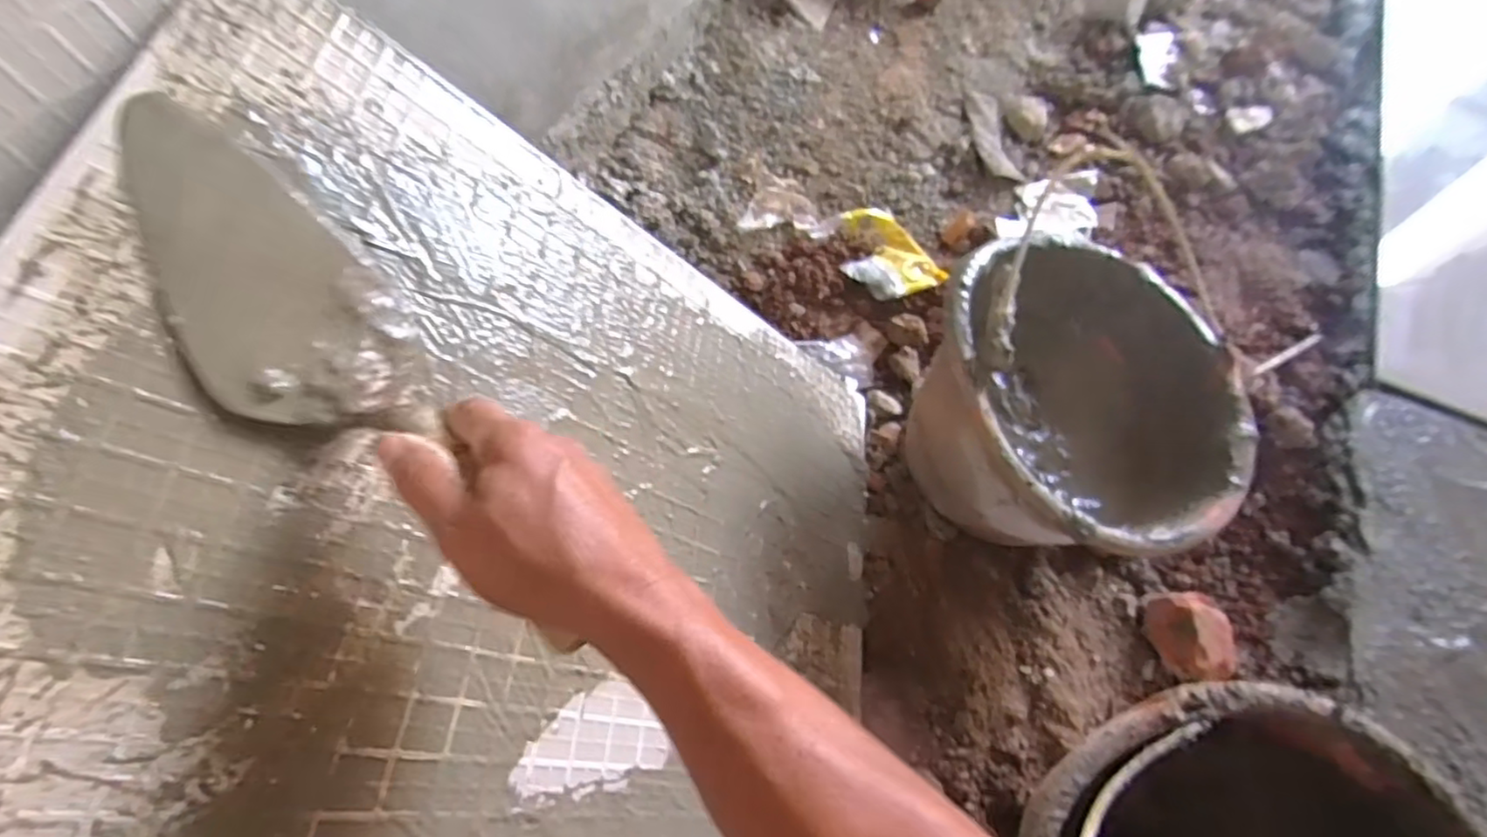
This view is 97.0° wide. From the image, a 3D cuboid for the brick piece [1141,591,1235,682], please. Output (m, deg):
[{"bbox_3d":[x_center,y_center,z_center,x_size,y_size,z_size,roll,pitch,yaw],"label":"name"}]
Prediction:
[{"bbox_3d":[0.438,0.206,0.634,0.082,0.037,0.083,1,62,-2],"label":"brick piece"}]

